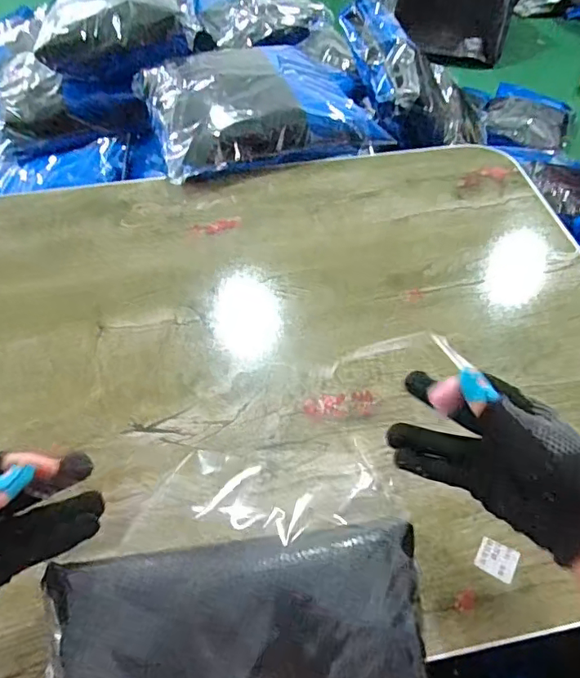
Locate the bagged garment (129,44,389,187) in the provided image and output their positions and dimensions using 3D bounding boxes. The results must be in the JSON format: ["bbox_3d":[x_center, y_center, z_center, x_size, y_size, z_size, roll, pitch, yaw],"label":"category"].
[{"bbox_3d":[-0.041,-0.351,0.784,0.329,0.073,0.259,-17,57,-14],"label":"bagged garment"}]

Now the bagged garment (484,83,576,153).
[{"bbox_3d":[0.644,-0.591,1.461,0.232,0.055,0.310,22,57,13],"label":"bagged garment"}]

